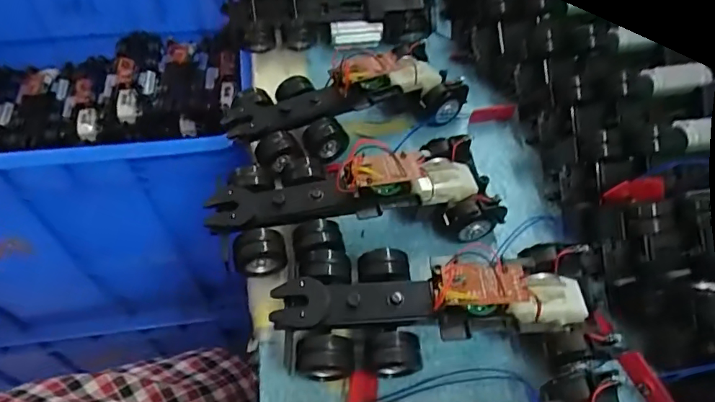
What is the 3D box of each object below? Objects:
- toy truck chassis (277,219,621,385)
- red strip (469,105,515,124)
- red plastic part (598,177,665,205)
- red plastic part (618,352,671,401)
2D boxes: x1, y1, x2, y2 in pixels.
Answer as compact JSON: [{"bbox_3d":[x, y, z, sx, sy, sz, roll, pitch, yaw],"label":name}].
[{"bbox_3d":[0.048,0.052,0.285,0.189,0.044,0.090,0,52,-1],"label":"toy truck chassis"},{"bbox_3d":[0.117,-0.075,0.418,0.038,0.016,0.005,-6,53,-6],"label":"red strip"},{"bbox_3d":[0.182,-0.007,0.320,0.038,0.012,0.013,-12,50,17],"label":"red plastic part"},{"bbox_3d":[0.166,0.106,0.276,0.009,0.010,0.039,-25,74,-19],"label":"red plastic part"}]

